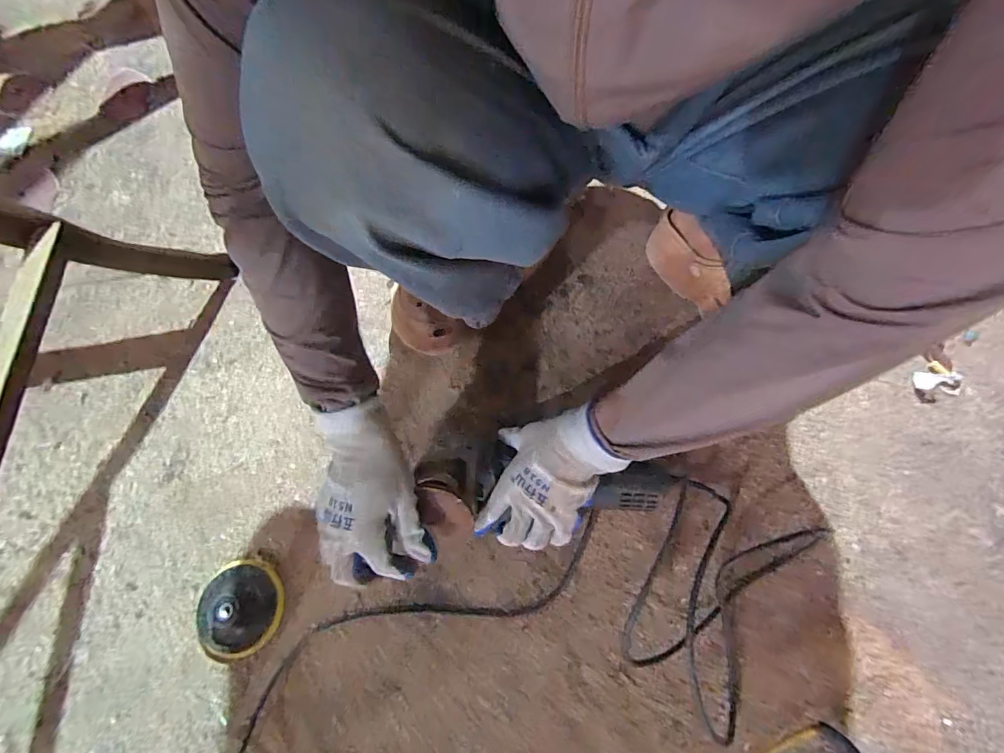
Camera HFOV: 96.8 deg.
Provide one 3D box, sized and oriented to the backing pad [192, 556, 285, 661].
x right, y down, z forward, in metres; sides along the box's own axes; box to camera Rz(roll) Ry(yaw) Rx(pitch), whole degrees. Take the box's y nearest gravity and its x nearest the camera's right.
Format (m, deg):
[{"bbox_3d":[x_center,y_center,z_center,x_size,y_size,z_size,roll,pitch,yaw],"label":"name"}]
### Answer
[{"bbox_3d":[-0.289,0.252,0.485,0.091,0.026,0.095,-18,70,-3],"label":"backing pad"}]

